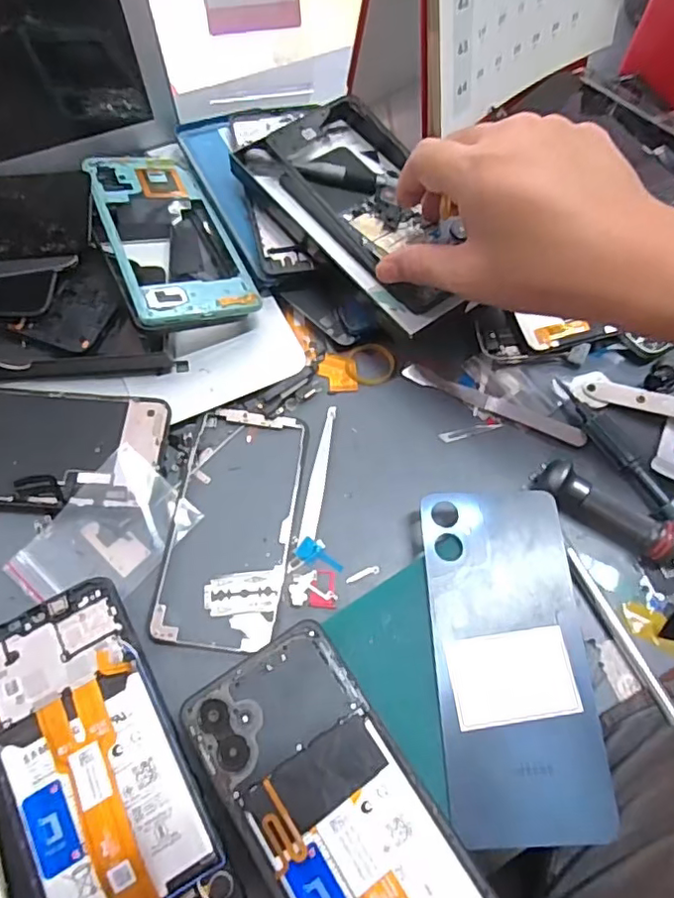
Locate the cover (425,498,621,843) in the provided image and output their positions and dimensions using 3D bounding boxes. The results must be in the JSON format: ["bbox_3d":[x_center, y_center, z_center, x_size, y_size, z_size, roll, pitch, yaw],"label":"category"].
[{"bbox_3d":[0.086,0.099,0.288,0.075,0.005,0.163,-2,65,0],"label":"cover"}]

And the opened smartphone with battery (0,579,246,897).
[{"bbox_3d":[-0.109,0.143,0.258,0.073,0.011,0.161,-28,68,-14],"label":"opened smartphone with battery"}]

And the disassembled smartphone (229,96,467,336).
[{"bbox_3d":[0.029,-0.165,0.386,0.114,0.025,0.178,-38,73,-16],"label":"disassembled smartphone"}]

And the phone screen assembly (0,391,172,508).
[{"bbox_3d":[-0.175,-0.003,0.334,0.144,0.010,0.069,2,65,-1],"label":"phone screen assembly"}]

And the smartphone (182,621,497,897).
[{"bbox_3d":[0.004,0.162,0.247,0.073,0.008,0.164,-31,69,-15],"label":"smartphone"}]

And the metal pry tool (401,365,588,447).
[{"bbox_3d":[0.098,-0.028,0.366,0.118,0.008,0.012,23,63,14],"label":"metal pry tool"}]

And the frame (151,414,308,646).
[{"bbox_3d":[-0.058,0.042,0.330,0.068,0.005,0.138,9,66,-3],"label":"frame"}]

